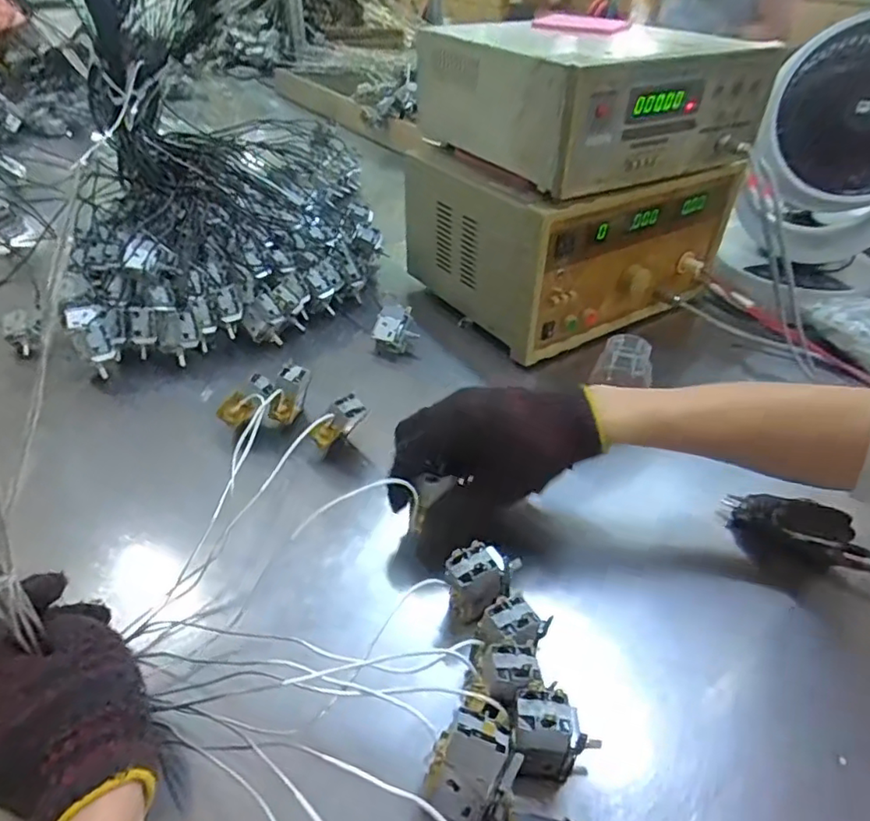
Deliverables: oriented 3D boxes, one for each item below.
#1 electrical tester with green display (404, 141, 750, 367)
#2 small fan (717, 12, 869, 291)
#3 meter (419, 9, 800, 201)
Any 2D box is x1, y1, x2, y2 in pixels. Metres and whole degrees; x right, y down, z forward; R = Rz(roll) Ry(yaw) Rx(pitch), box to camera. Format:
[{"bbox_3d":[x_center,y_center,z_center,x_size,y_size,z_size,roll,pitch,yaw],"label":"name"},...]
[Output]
[{"bbox_3d":[0.162,-0.228,0.728,0.309,0.168,0.240,-22,46,-27],"label":"electrical tester with green display"},{"bbox_3d":[0.474,-0.285,0.690,0.173,0.283,0.149,26,45,26],"label":"small fan"},{"bbox_3d":[0.166,-0.346,0.640,0.282,0.104,0.266,-22,46,-27],"label":"meter"}]

